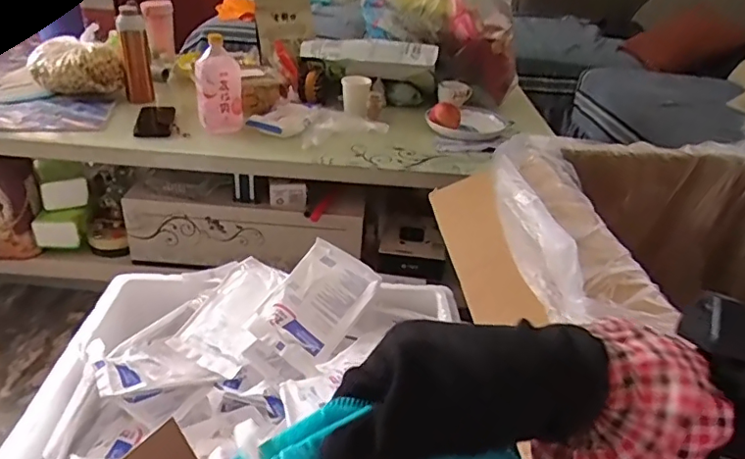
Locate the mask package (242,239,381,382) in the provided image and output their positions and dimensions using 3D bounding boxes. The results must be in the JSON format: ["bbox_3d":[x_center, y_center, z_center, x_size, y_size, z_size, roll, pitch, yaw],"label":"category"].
[{"bbox_3d":[-0.081,0.106,0.801,0.122,0.031,0.180,34,62,7],"label":"mask package"}]

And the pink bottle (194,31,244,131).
[{"bbox_3d":[-0.334,-0.309,1.184,0.092,0.186,0.062,-7,32,-20],"label":"pink bottle"}]

